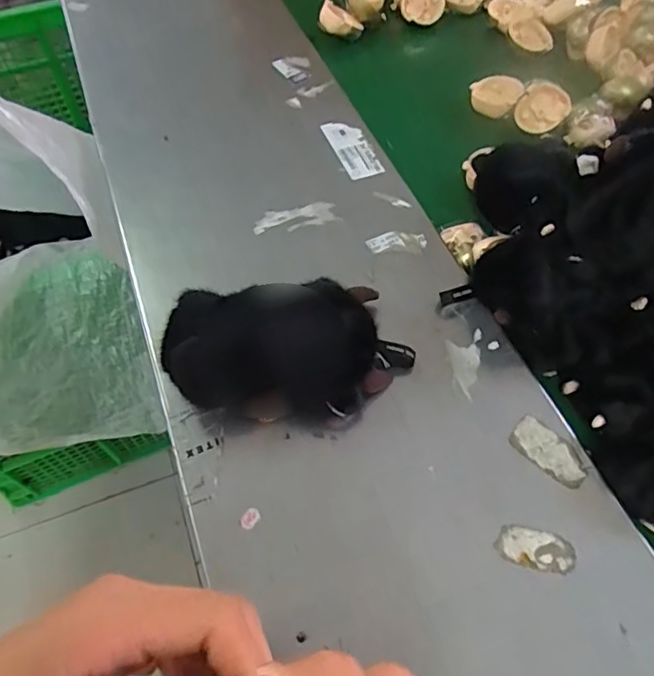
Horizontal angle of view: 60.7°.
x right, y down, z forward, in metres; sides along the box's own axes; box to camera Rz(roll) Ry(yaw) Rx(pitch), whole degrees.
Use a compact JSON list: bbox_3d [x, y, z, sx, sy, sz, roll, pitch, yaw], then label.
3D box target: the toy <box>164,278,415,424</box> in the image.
[{"bbox_3d":[-0.024,0.003,0.368,0.156,0.046,0.097,-1,57,0],"label":"toy"}]

